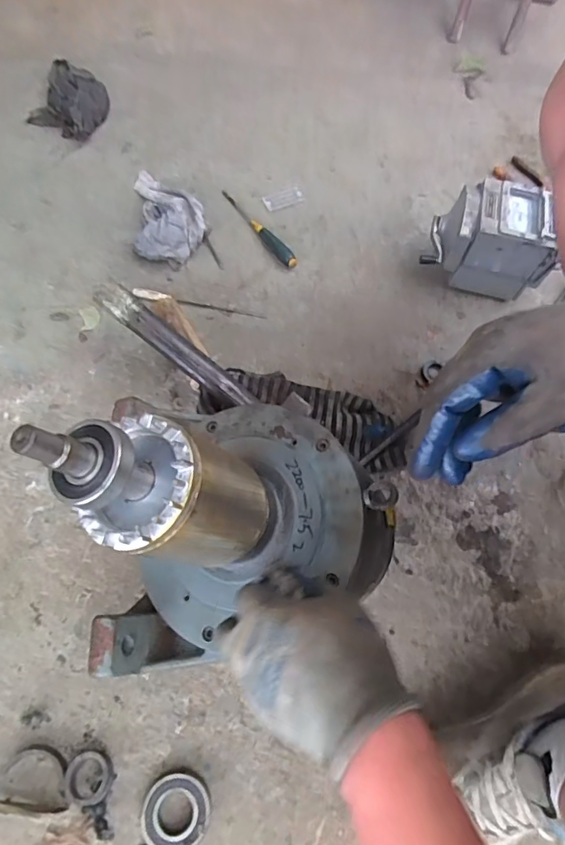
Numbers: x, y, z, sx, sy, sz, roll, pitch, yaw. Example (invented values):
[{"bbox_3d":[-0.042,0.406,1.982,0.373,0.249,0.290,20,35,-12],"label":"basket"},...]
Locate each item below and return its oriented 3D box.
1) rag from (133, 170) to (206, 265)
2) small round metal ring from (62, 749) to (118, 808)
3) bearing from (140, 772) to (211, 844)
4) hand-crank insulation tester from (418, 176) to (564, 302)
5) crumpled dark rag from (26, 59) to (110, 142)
[{"bbox_3d":[-0.177,-0.334,0.798,0.102,0.045,0.186,-6,70,-7],"label":"rag"},{"bbox_3d":[-0.200,0.368,0.528,0.048,0.021,0.047,1,69,-4],"label":"small round metal ring"},{"bbox_3d":[-0.109,0.401,0.523,0.066,0.016,0.069,1,69,-4],"label":"bearing"},{"bbox_3d":[0.304,-0.268,0.759,0.168,0.130,0.102,12,69,0],"label":"hand-crank insulation tester"},{"bbox_3d":[-0.365,-0.565,0.874,0.136,0.054,0.131,24,69,5],"label":"crumpled dark rag"}]

